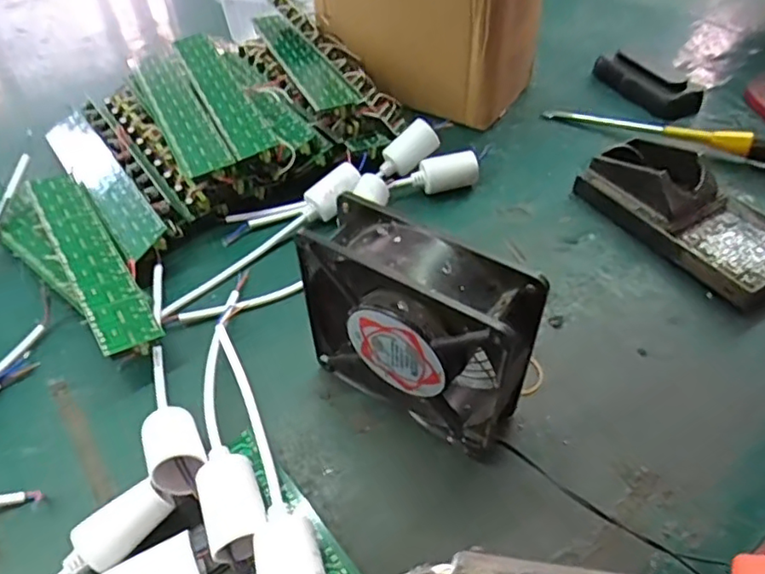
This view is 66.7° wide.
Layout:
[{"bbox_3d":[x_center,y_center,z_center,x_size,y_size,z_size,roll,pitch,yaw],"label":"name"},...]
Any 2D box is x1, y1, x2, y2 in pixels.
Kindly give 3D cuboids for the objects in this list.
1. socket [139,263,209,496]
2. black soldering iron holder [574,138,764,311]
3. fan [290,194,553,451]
[{"bbox_3d":[-0.137,0.046,0.355,0.029,0.037,0.182,-19,50,-15],"label":"socket"},{"bbox_3d":[0.231,-0.058,0.433,0.081,0.041,0.157,-26,52,-20],"label":"black soldering iron holder"},{"bbox_3d":[0.019,0.027,0.314,0.124,0.120,0.043,27,54,24],"label":"fan"}]

